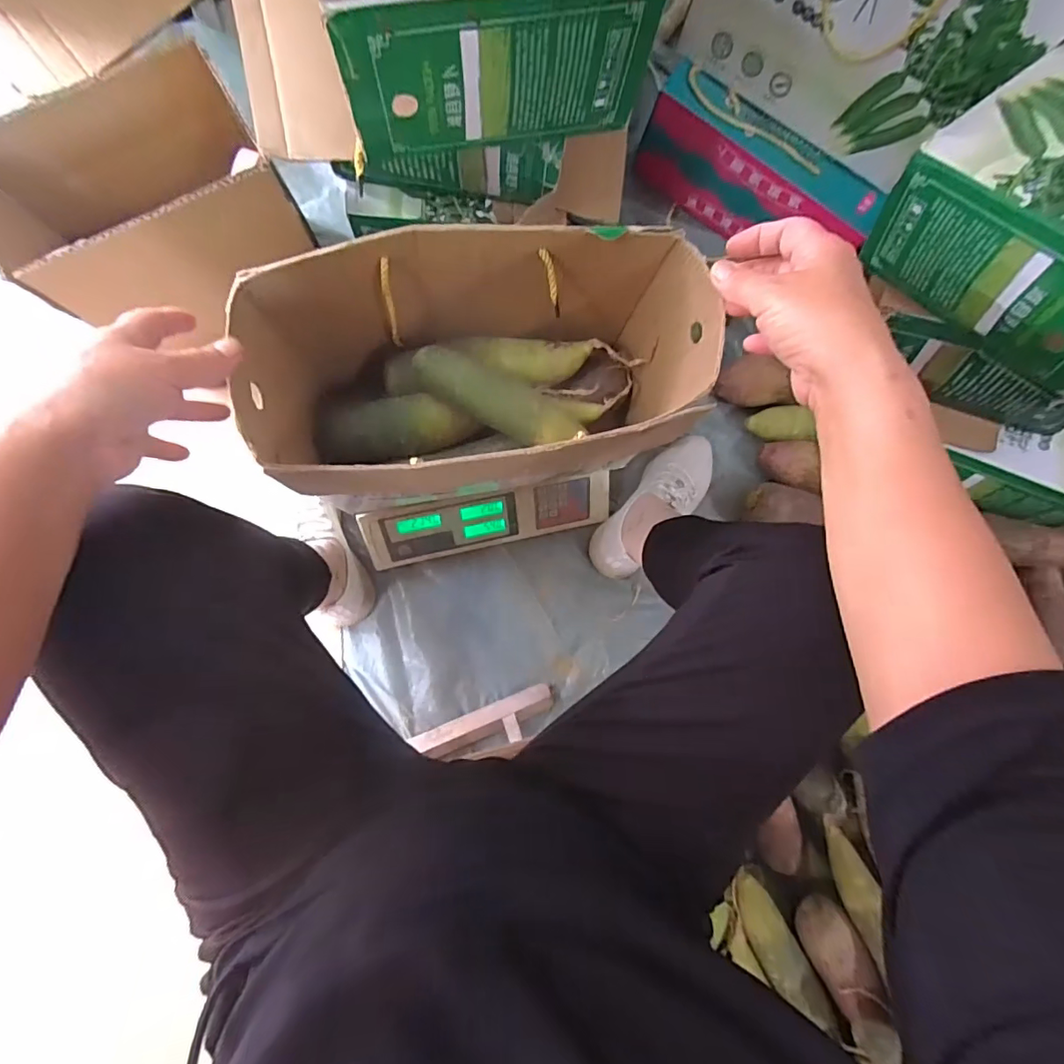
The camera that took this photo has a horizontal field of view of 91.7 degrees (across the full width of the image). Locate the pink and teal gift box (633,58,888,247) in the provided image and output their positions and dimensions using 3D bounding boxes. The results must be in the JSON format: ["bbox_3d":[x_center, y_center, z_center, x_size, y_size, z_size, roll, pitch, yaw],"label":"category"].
[{"bbox_3d":[0.309,-0.491,0.734,0.326,0.132,0.075,31,84,-1],"label":"pink and teal gift box"}]

